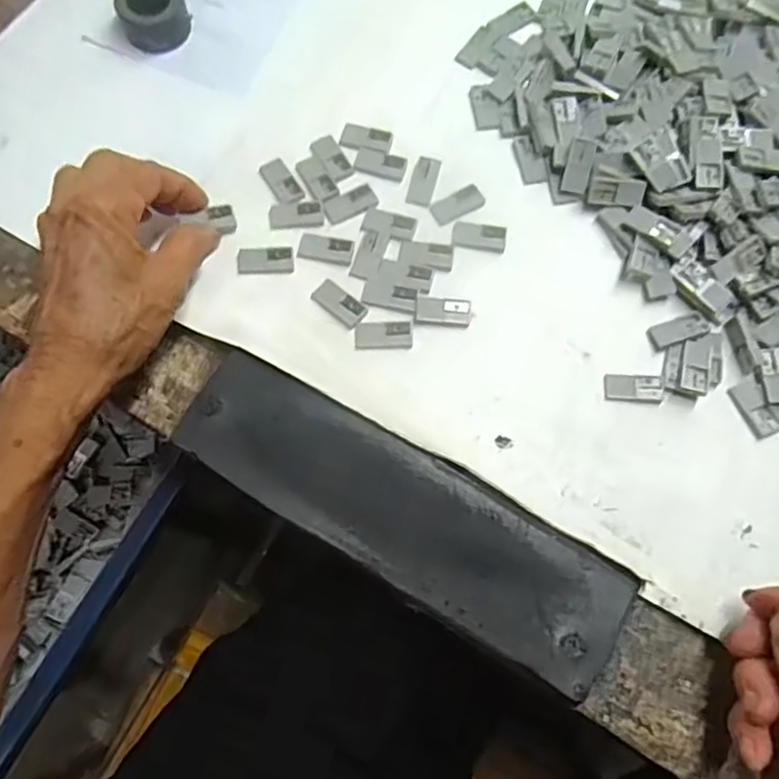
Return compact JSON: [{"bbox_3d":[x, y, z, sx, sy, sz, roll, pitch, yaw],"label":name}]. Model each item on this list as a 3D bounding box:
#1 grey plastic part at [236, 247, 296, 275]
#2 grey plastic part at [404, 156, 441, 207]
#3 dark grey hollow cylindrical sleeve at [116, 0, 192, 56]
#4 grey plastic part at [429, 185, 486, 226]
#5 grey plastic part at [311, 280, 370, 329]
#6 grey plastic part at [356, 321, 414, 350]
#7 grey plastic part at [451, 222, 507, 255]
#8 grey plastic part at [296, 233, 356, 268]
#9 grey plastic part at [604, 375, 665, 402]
[{"bbox_3d":[-0.064,-0.067,0.333,0.028,0.004,0.014,-5,71,-4],"label":"grey plastic part"},{"bbox_3d":[0.019,-0.115,0.356,0.014,0.004,0.031,14,71,3],"label":"grey plastic part"},{"bbox_3d":[-0.133,-0.211,0.365,0.036,0.023,0.036,1,71,-2],"label":"dark grey hollow cylindrical sleeve"},{"bbox_3d":[0.037,-0.101,0.351,0.030,0.004,0.015,-28,74,-11],"label":"grey plastic part"},{"bbox_3d":[-0.025,-0.044,0.327,0.029,0.004,0.015,40,74,11],"label":"grey plastic part"},{"bbox_3d":[-0.002,-0.028,0.323,0.029,0.004,0.014,-3,71,-3],"label":"grey plastic part"},{"bbox_3d":[0.048,-0.082,0.345,0.028,0.004,0.015,8,71,1],"label":"grey plastic part"},{"bbox_3d":[-0.033,-0.074,0.339,0.028,0.004,0.015,10,71,1],"label":"grey plastic part"},{"bbox_3d":[0.122,-0.001,0.323,0.029,0.004,0.013,2,71,-1],"label":"grey plastic part"}]

